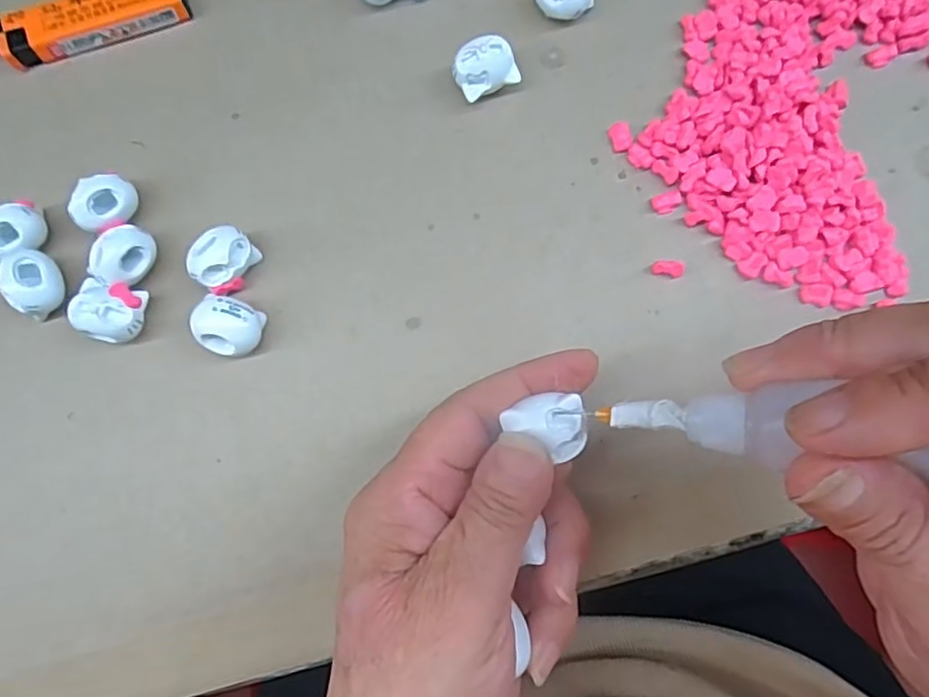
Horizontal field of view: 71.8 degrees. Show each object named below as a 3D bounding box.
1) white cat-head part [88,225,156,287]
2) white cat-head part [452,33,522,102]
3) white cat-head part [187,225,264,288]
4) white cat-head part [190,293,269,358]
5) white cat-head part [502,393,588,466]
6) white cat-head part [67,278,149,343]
[{"bbox_3d":[-0.136,-0.037,0.257,0.018,0.017,0.025,22,79,5],"label":"white cat-head part"},{"bbox_3d":[0.009,-0.118,0.273,0.026,0.019,0.019,-22,79,-4],"label":"white cat-head part"},{"bbox_3d":[-0.097,-0.036,0.258,0.019,0.020,0.025,39,81,8],"label":"white cat-head part"},{"bbox_3d":[-0.093,-0.008,0.252,0.023,0.021,0.021,0,78,1],"label":"white cat-head part"},{"bbox_3d":[0.025,0.025,0.195,0.024,0.009,0.019,-5,78,0],"label":"white cat-head part"},{"bbox_3d":[-0.139,-0.014,0.254,0.023,0.020,0.023,0,78,1],"label":"white cat-head part"}]

